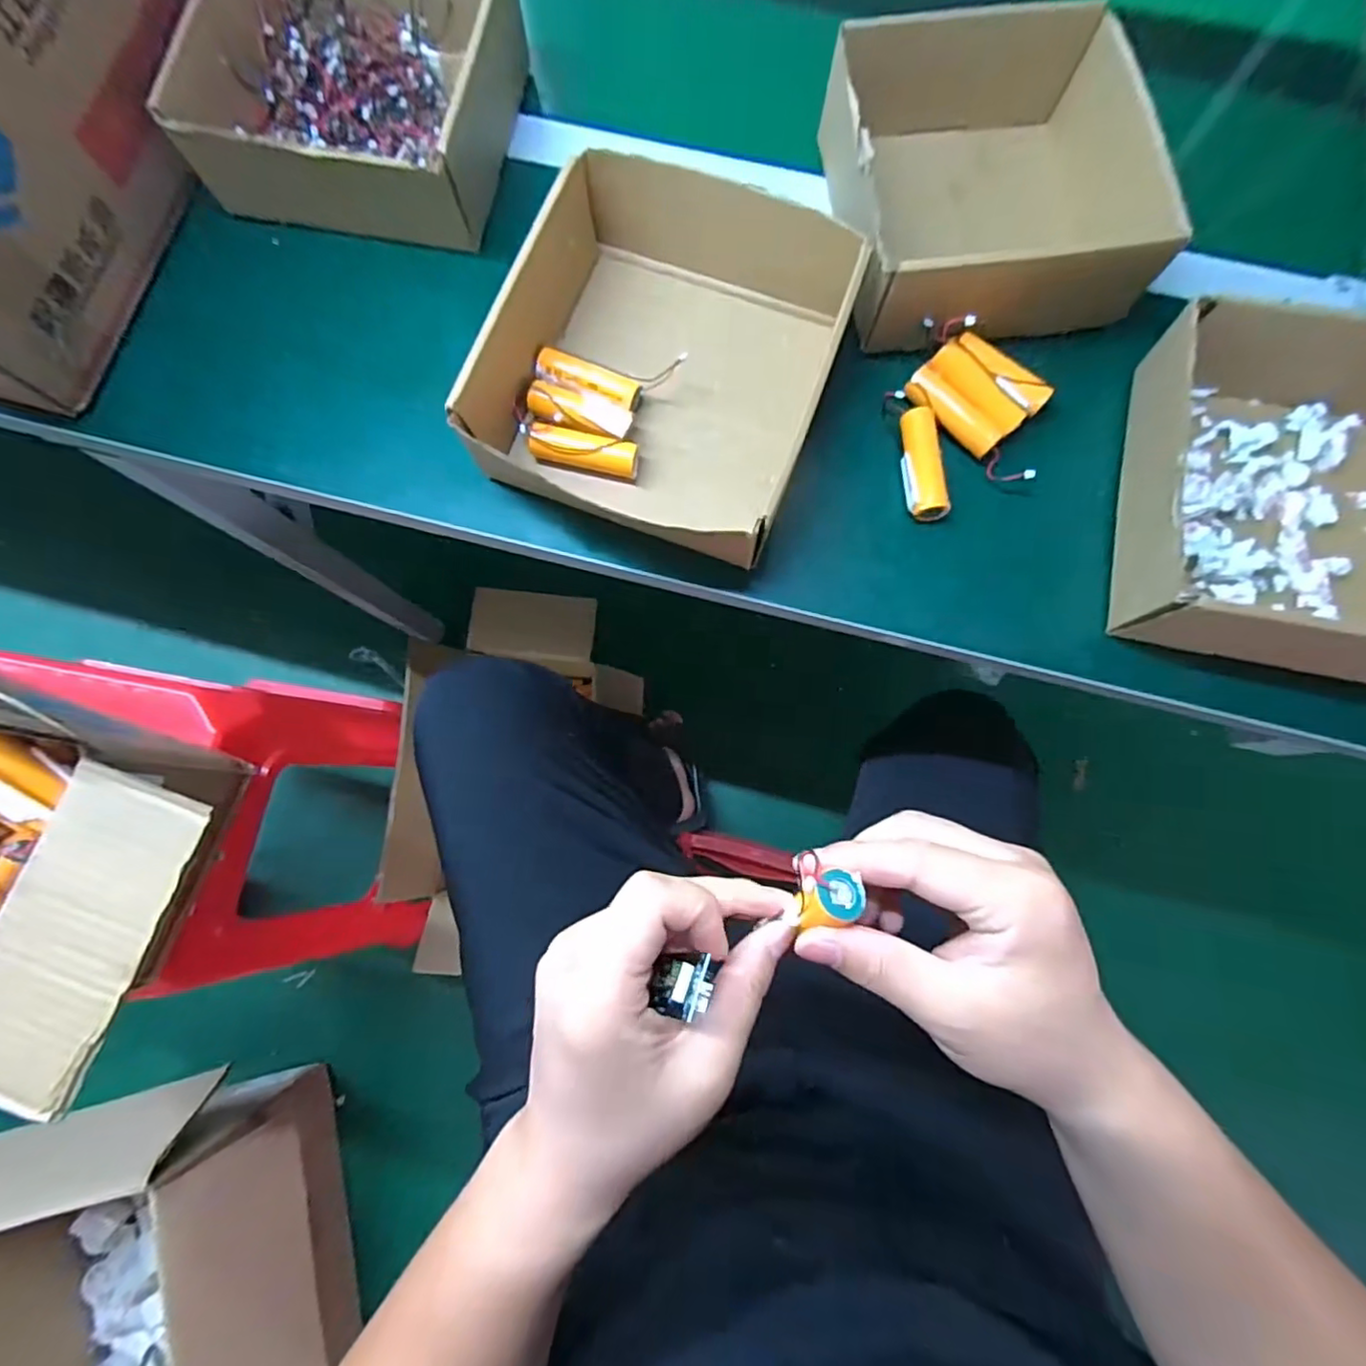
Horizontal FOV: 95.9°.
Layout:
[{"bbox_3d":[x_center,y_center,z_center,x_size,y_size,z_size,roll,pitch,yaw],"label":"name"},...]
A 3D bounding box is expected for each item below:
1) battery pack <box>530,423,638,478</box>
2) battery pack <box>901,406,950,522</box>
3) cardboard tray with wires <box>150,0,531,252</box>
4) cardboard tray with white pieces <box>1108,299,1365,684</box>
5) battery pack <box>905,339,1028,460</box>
[{"bbox_3d":[-0.065,-0.152,0.409,0.069,0.023,0.021,14,80,3],"label":"battery pack"},{"bbox_3d":[0.158,-0.144,0.408,0.025,0.020,0.076,-1,79,0],"label":"battery pack"},{"bbox_3d":[-0.231,-0.424,0.437,0.200,0.069,0.204,8,80,2],"label":"cardboard tray with wires"},{"bbox_3d":[0.375,-0.111,0.373,0.196,0.067,0.198,12,80,3],"label":"cardboard tray with white pieces"},{"bbox_3d":[0.187,-0.187,0.410,0.043,0.018,0.070,-40,82,-7],"label":"battery pack"}]

